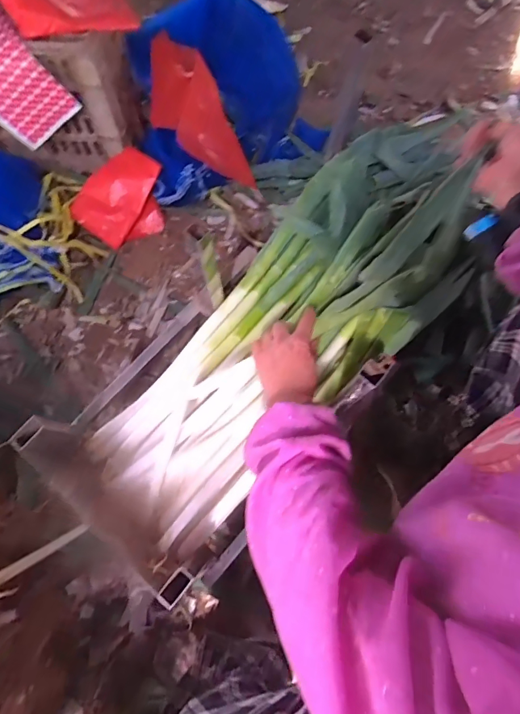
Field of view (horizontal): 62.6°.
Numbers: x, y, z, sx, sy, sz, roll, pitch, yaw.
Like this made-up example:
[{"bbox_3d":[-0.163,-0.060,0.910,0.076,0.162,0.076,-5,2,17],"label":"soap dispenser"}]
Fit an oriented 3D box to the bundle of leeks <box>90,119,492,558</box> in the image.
[{"bbox_3d":[0.089,-0.085,0.663,0.277,0.155,0.804,36,81,12],"label":"bundle of leeks"}]

